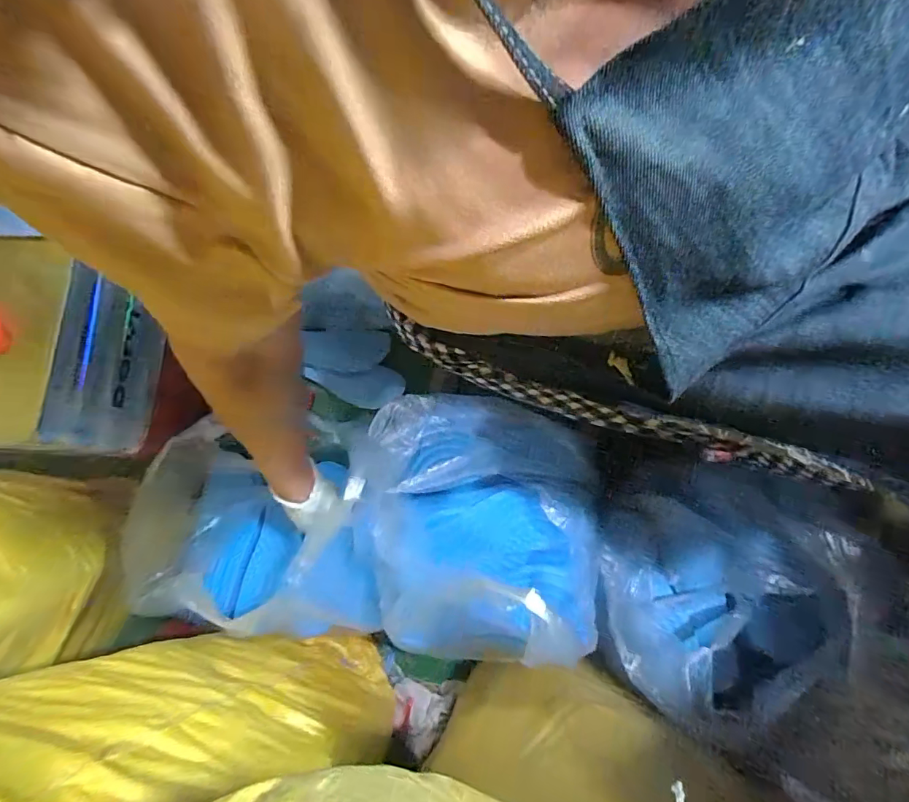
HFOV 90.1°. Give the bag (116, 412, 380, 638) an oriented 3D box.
[{"bbox_3d":[-0.250,0.175,0.606,0.274,0.156,0.276,0,78,1],"label":"bag"}]

